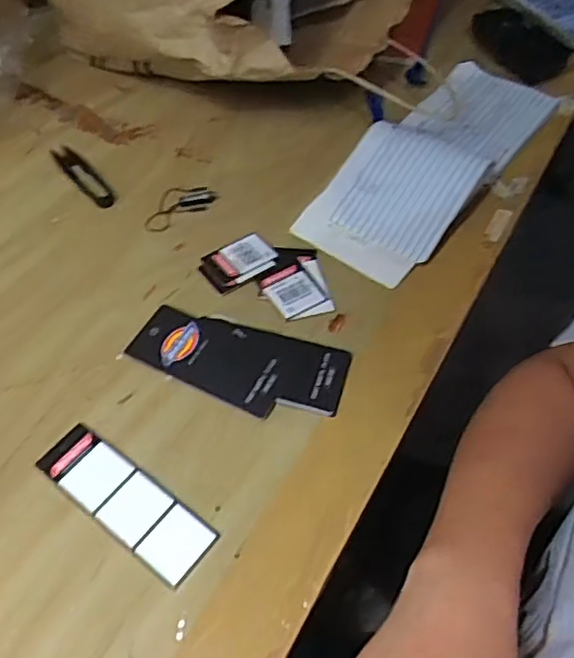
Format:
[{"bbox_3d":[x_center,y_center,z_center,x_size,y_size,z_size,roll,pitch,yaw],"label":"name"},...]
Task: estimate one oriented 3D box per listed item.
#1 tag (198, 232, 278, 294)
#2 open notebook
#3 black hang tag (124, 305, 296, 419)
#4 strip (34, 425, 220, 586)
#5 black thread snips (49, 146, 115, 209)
[{"bbox_3d":[-0.037,-0.052,0.480,0.055,0.004,0.042,-31,58,-20],"label":"tag"},{"bbox_3d":[0.128,-0.152,0.532,0.103,0.031,0.282,31,60,22],"label":"open notebook"},{"bbox_3d":[-0.052,0.019,0.423,0.108,0.004,0.048,23,57,17],"label":"black hang tag"},{"bbox_3d":[-0.096,0.099,0.370,0.118,0.004,0.036,31,60,22],"label":"strip"},{"bbox_3d":[-0.176,-0.133,0.542,0.020,0.004,0.092,-35,60,-22],"label":"black thread snips"}]

